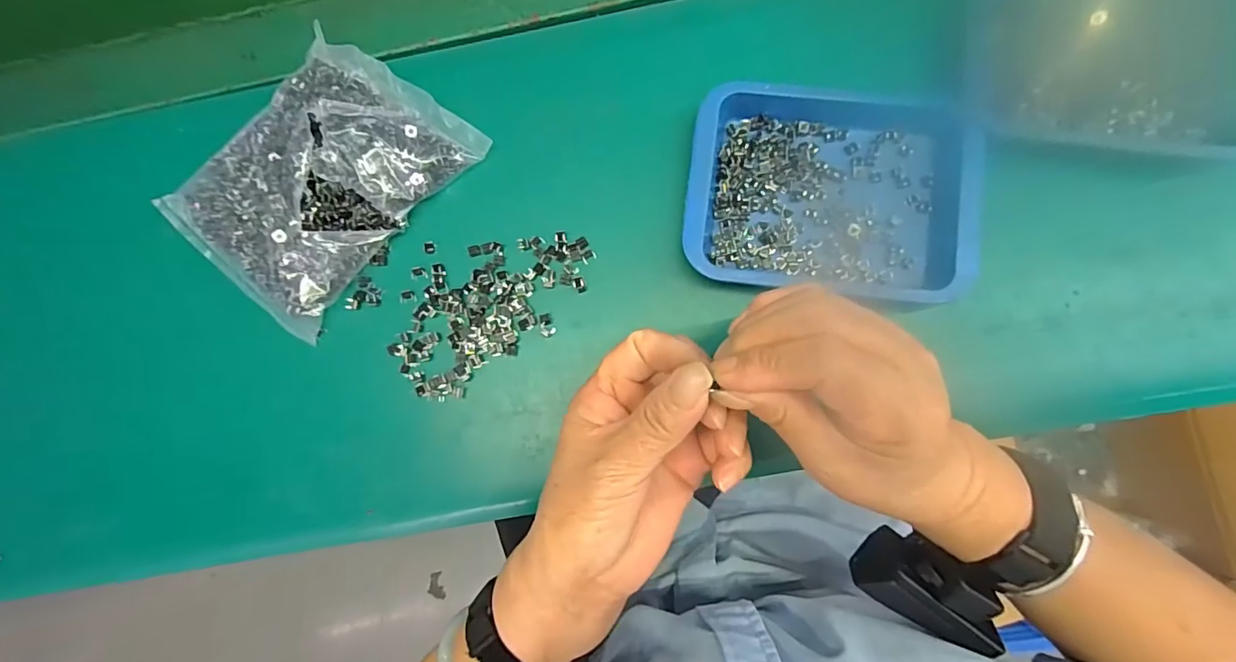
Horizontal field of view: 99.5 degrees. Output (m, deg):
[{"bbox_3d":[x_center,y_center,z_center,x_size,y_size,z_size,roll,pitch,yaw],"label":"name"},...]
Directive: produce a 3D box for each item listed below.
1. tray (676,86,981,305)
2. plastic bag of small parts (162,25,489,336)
[{"bbox_3d":[0.121,-0.082,0.305,0.157,0.026,0.121,7,84,5],"label":"tray"},{"bbox_3d":[-0.185,-0.097,0.320,0.125,0.034,0.170,42,89,7],"label":"plastic bag of small parts"}]

